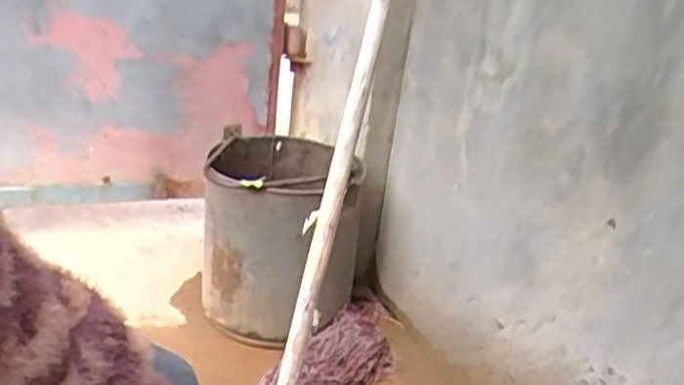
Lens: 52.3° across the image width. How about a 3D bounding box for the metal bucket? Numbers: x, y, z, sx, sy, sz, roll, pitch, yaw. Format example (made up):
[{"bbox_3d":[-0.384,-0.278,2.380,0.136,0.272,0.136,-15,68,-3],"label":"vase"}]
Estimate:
[{"bbox_3d":[-0.106,0.072,1.203,0.246,0.268,0.279,5,19,-4],"label":"metal bucket"}]

